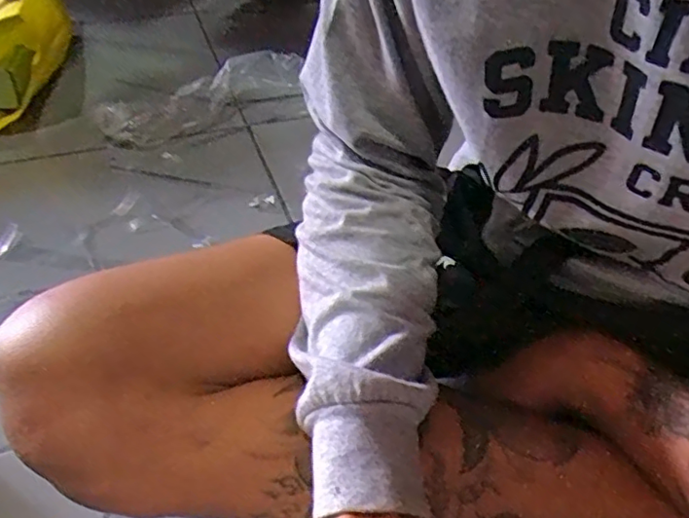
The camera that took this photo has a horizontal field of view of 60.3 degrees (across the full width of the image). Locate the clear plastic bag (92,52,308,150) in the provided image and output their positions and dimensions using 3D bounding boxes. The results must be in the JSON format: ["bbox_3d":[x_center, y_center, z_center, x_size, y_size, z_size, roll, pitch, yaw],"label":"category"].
[{"bbox_3d":[-0.172,-0.211,0.784,0.310,0.056,0.103,-22,49,-25],"label":"clear plastic bag"}]

